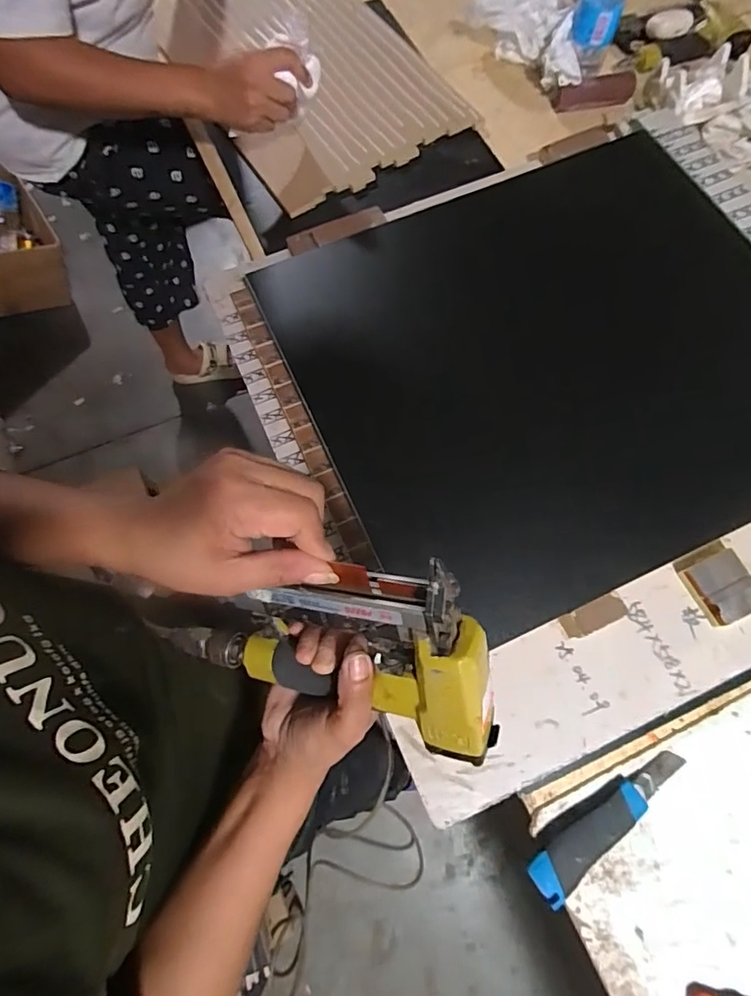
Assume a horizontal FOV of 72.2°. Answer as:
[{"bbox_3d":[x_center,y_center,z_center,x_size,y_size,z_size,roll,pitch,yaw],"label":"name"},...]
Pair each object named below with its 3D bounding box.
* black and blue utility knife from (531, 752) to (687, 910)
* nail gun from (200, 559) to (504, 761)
[{"bbox_3d":[0.217,0.297,0.468,0.176,0.021,0.039,-32,72,-9],"label":"black and blue utility knife"},{"bbox_3d":[-0.026,0.092,0.344,0.213,0.137,0.057,-3,29,29],"label":"nail gun"}]

